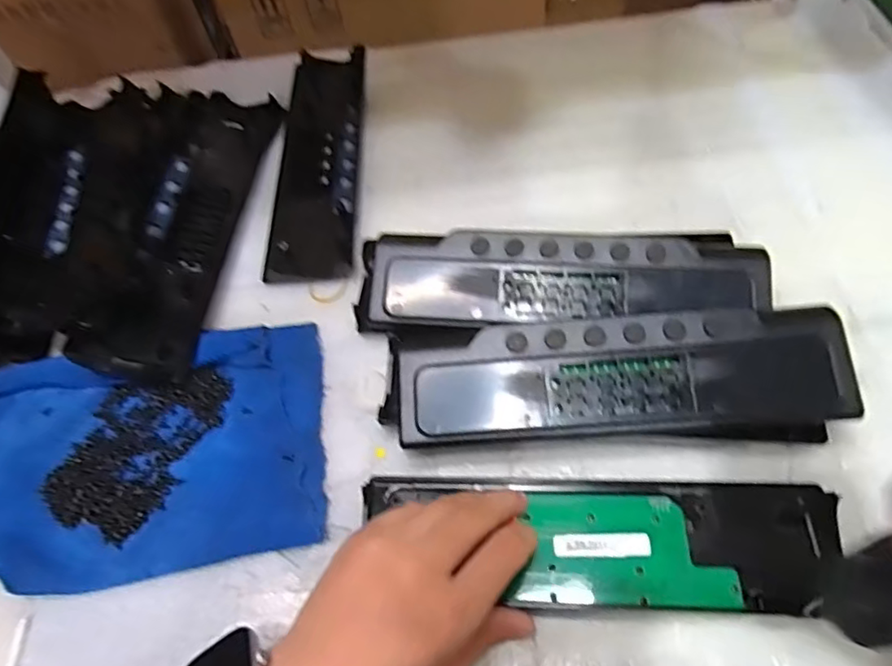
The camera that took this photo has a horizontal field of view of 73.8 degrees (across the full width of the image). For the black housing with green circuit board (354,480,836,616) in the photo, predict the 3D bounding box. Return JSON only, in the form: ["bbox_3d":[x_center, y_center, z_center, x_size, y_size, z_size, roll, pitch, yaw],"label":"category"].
[{"bbox_3d":[0.078,0.110,0.318,0.243,0.018,0.071,3,62,9],"label":"black housing with green circuit board"}]

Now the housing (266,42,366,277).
[{"bbox_3d":[-0.103,-0.147,0.483,0.067,0.015,0.246,-3,61,2],"label":"housing"}]

